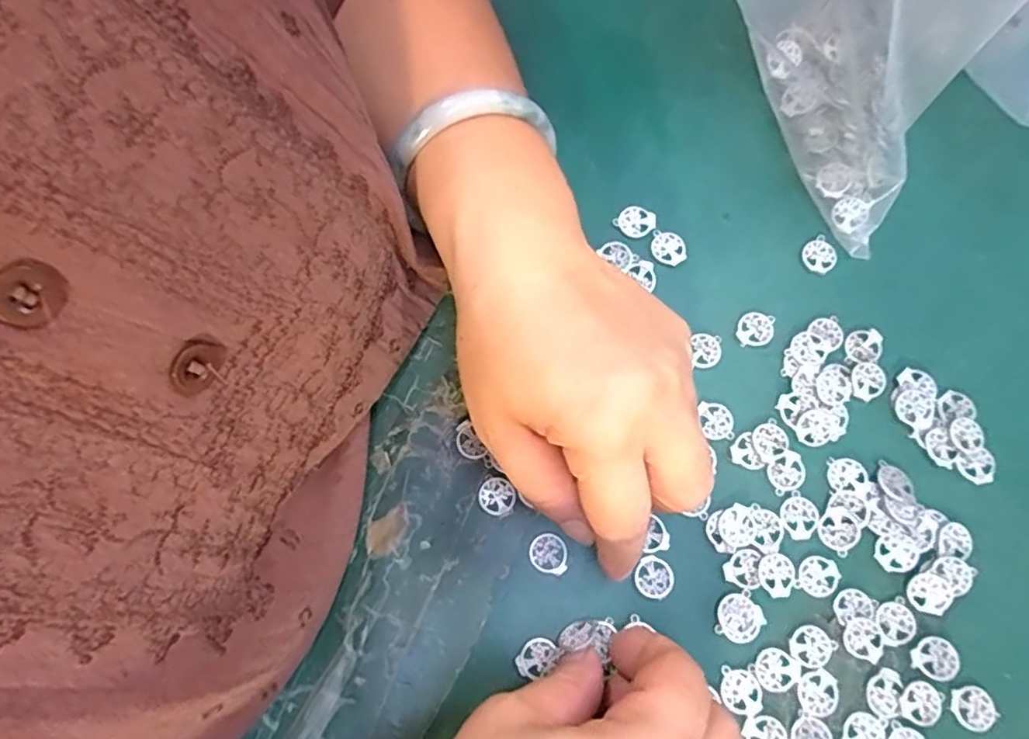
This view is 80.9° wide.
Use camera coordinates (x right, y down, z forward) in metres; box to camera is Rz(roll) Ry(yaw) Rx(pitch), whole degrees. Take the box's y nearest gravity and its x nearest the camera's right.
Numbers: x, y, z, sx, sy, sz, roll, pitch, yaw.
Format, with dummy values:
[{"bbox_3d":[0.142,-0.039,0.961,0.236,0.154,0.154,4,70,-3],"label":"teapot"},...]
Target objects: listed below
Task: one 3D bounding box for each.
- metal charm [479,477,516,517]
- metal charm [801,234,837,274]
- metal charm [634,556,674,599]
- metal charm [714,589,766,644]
[{"bbox_3d":[-0.007,0.051,0.243,0.014,0.004,0.014,0,75,0],"label":"metal charm"},{"bbox_3d":[0.136,-0.051,0.268,0.015,0.004,0.015,0,75,0],"label":"metal charm"},{"bbox_3d":[0.055,0.081,0.234,0.014,0.004,0.014,31,77,8],"label":"metal charm"},{"bbox_3d":[0.086,0.095,0.230,0.017,0.004,0.019,39,79,9],"label":"metal charm"}]

